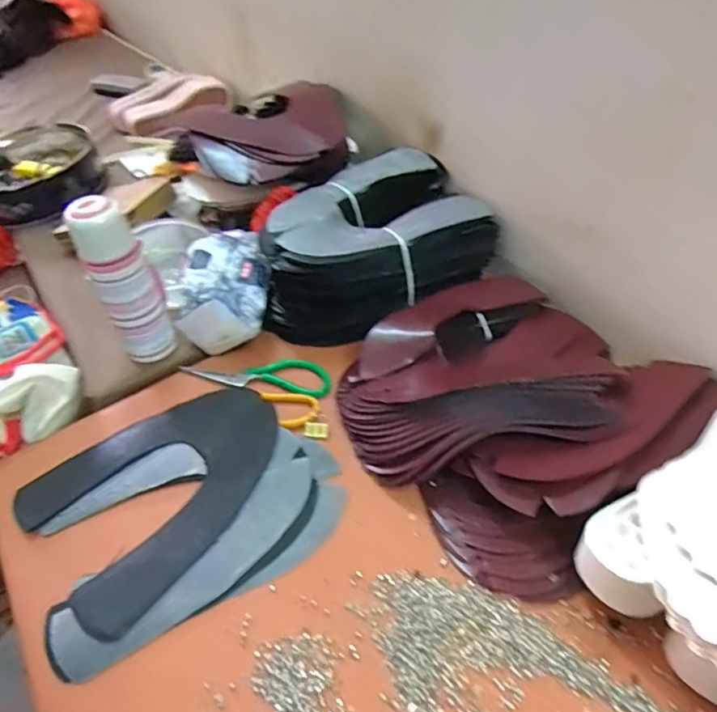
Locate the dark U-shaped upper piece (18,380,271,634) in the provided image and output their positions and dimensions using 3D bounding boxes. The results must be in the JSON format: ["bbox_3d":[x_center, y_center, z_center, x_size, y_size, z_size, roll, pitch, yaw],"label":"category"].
[{"bbox_3d":[-0.215,0.130,0.590,0.212,0.018,0.273,31,57,29],"label":"dark U-shaped upper piece"}]

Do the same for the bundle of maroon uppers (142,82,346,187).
[{"bbox_3d":[-0.138,-0.331,0.829,0.265,0.092,0.223,-34,53,-26],"label":"bundle of maroon uppers"}]

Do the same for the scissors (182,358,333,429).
[{"bbox_3d":[-0.120,0.025,0.684,0.187,0.011,0.098,26,54,25],"label":"scissors"}]

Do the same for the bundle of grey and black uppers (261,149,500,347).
[{"bbox_3d":[0.009,-0.150,0.752,0.309,0.131,0.206,-22,49,-15],"label":"bundle of grey and black uppers"}]

